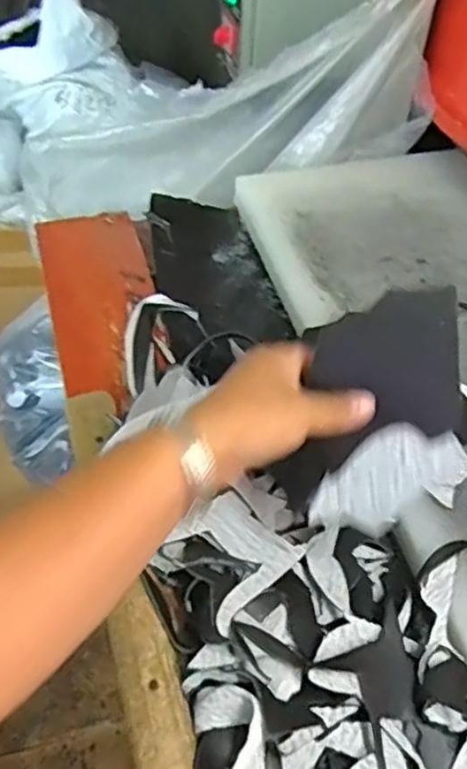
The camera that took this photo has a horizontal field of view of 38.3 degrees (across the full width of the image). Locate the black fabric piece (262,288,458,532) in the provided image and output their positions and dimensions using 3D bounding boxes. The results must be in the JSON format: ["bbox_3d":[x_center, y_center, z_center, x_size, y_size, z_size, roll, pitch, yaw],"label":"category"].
[{"bbox_3d":[0.092,0.017,0.446,0.099,0.175,0.028,12,25,-1],"label":"black fabric piece"}]

